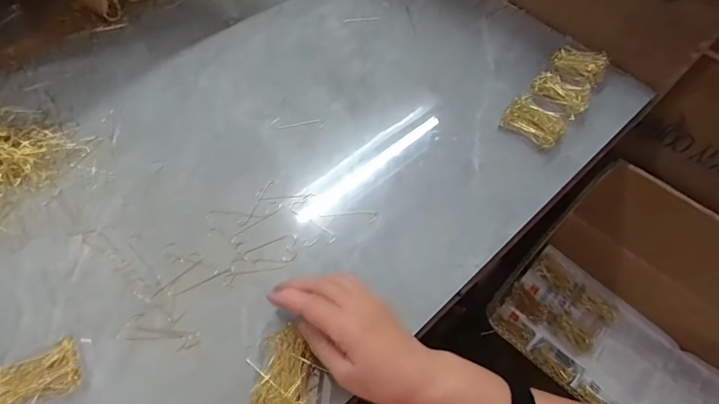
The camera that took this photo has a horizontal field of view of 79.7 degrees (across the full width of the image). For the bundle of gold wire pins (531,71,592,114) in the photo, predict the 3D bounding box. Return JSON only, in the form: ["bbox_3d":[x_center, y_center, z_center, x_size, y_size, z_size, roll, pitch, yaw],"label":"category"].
[{"bbox_3d":[0.263,-0.143,0.563,0.072,0.027,0.036,35,63,17],"label":"bundle of gold wire pins"}]

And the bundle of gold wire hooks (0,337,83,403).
[{"bbox_3d":[-0.272,0.147,0.364,0.060,0.014,0.041,-22,62,-15],"label":"bundle of gold wire hooks"}]

